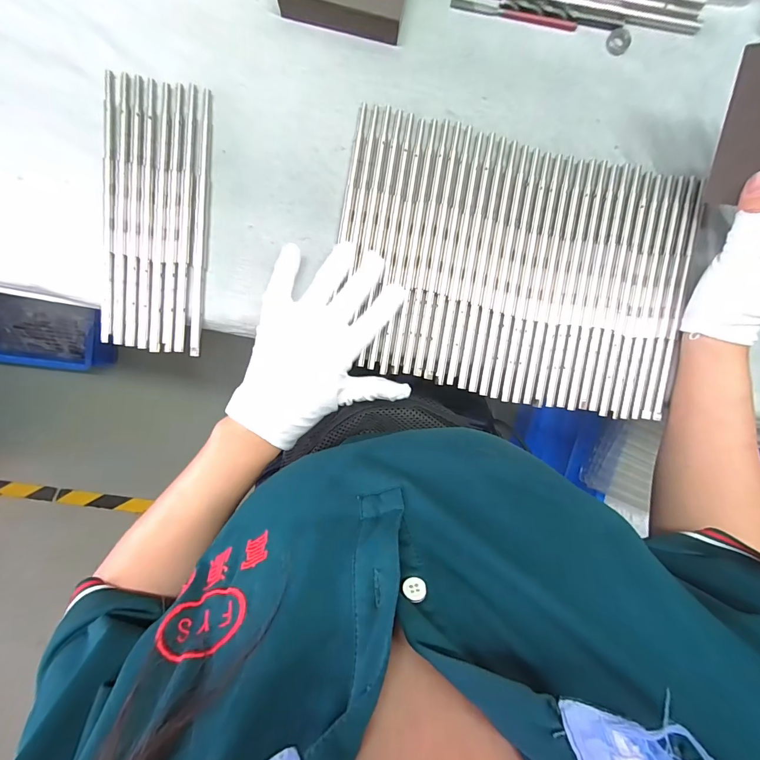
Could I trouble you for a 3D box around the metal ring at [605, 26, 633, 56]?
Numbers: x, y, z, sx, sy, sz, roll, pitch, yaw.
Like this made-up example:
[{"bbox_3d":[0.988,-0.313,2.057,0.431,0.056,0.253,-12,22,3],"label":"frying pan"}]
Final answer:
[{"bbox_3d":[0.205,-0.290,0.322,0.021,0.005,0.020,0,92,-4],"label":"metal ring"}]

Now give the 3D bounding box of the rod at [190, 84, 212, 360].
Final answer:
[{"bbox_3d":[-0.147,-0.127,0.309,0.009,0.006,0.211,3,92,-4],"label":"rod"}]

